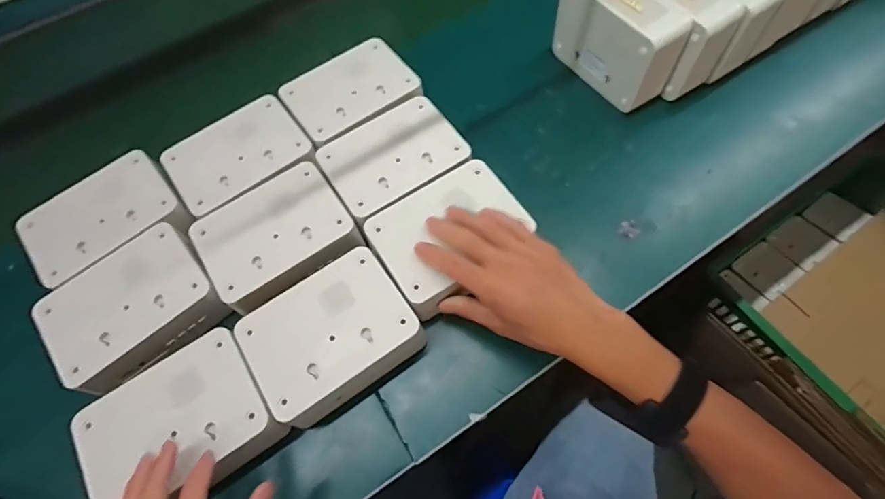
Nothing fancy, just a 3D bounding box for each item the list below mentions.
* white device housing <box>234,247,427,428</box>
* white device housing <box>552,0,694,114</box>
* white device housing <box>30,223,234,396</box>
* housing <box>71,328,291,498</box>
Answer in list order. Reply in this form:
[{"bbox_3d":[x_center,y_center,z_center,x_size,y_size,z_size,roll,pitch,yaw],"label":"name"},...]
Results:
[{"bbox_3d":[-0.100,0.078,0.404,0.138,0.047,0.109,-34,67,-12],"label":"white device housing"},{"bbox_3d":[0.196,-0.239,0.499,0.053,0.097,0.134,-33,67,-12],"label":"white device housing"},{"bbox_3d":[-0.291,0.055,0.414,0.137,0.032,0.112,-37,68,-13],"label":"white device housing"},{"bbox_3d":[-0.216,0.149,0.369,0.135,0.047,0.108,-34,67,-12],"label":"housing"}]

